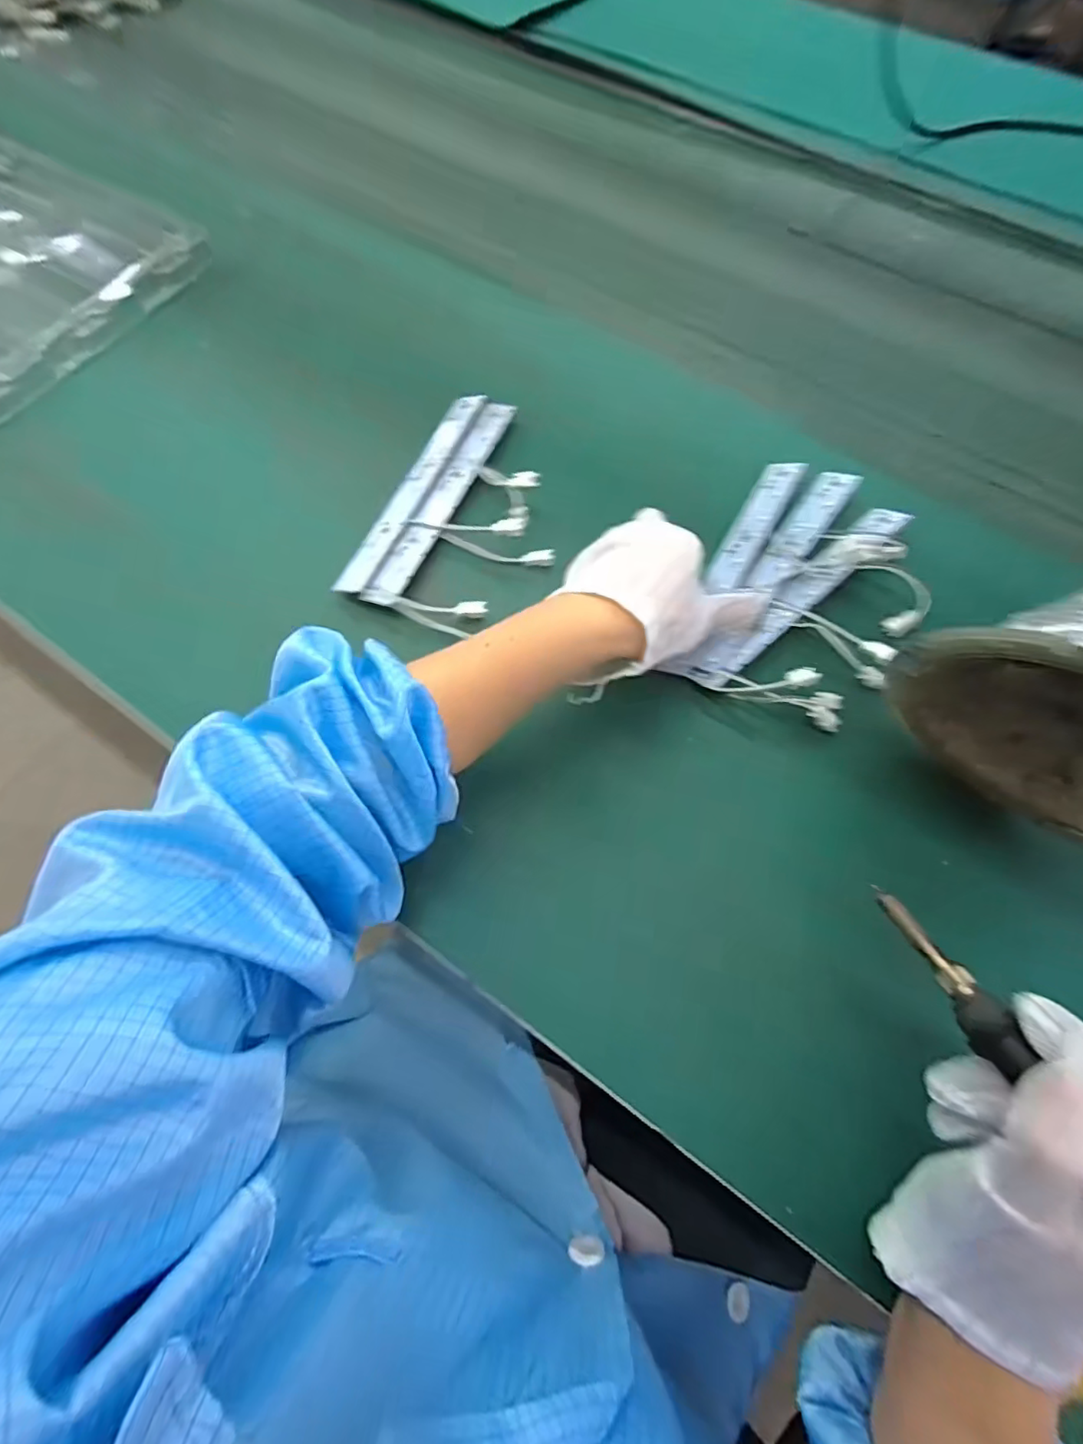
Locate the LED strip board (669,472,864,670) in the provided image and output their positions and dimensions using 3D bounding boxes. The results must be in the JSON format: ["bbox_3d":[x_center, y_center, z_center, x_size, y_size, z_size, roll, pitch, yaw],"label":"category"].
[{"bbox_3d":[0.158,-0.104,0.396,0.027,0.005,0.197,29,70,28],"label":"LED strip board"}]

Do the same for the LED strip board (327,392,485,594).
[{"bbox_3d":[-0.092,-0.170,0.426,0.024,0.011,0.193,22,69,8],"label":"LED strip board"}]

